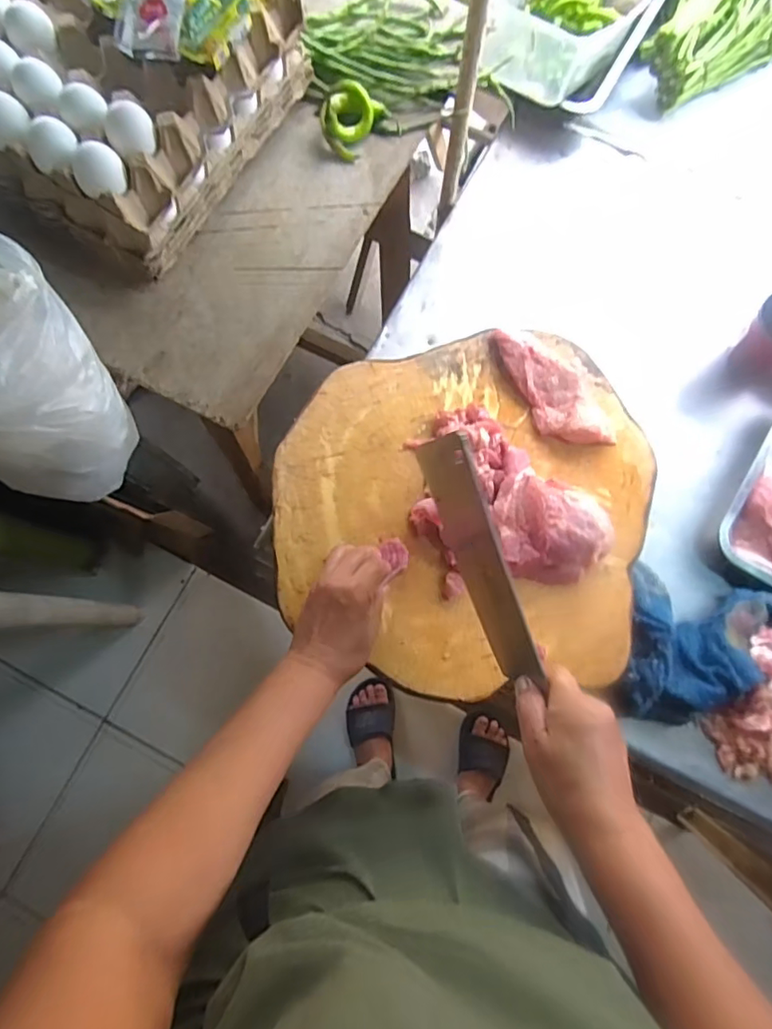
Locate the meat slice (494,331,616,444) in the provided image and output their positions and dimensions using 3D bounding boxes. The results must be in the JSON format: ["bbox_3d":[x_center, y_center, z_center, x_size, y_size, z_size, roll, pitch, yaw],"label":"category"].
[{"bbox_3d":[0.180,-0.136,0.605,0.064,0.026,0.164,-38,82,-8],"label":"meat slice"}]

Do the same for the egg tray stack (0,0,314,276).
[{"bbox_3d":[-0.270,-0.434,0.529,0.271,0.111,0.291,29,80,4],"label":"egg tray stack"}]

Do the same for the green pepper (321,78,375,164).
[{"bbox_3d":[-0.043,-0.441,0.604,0.057,0.031,0.086,-4,79,-2],"label":"green pepper"}]

